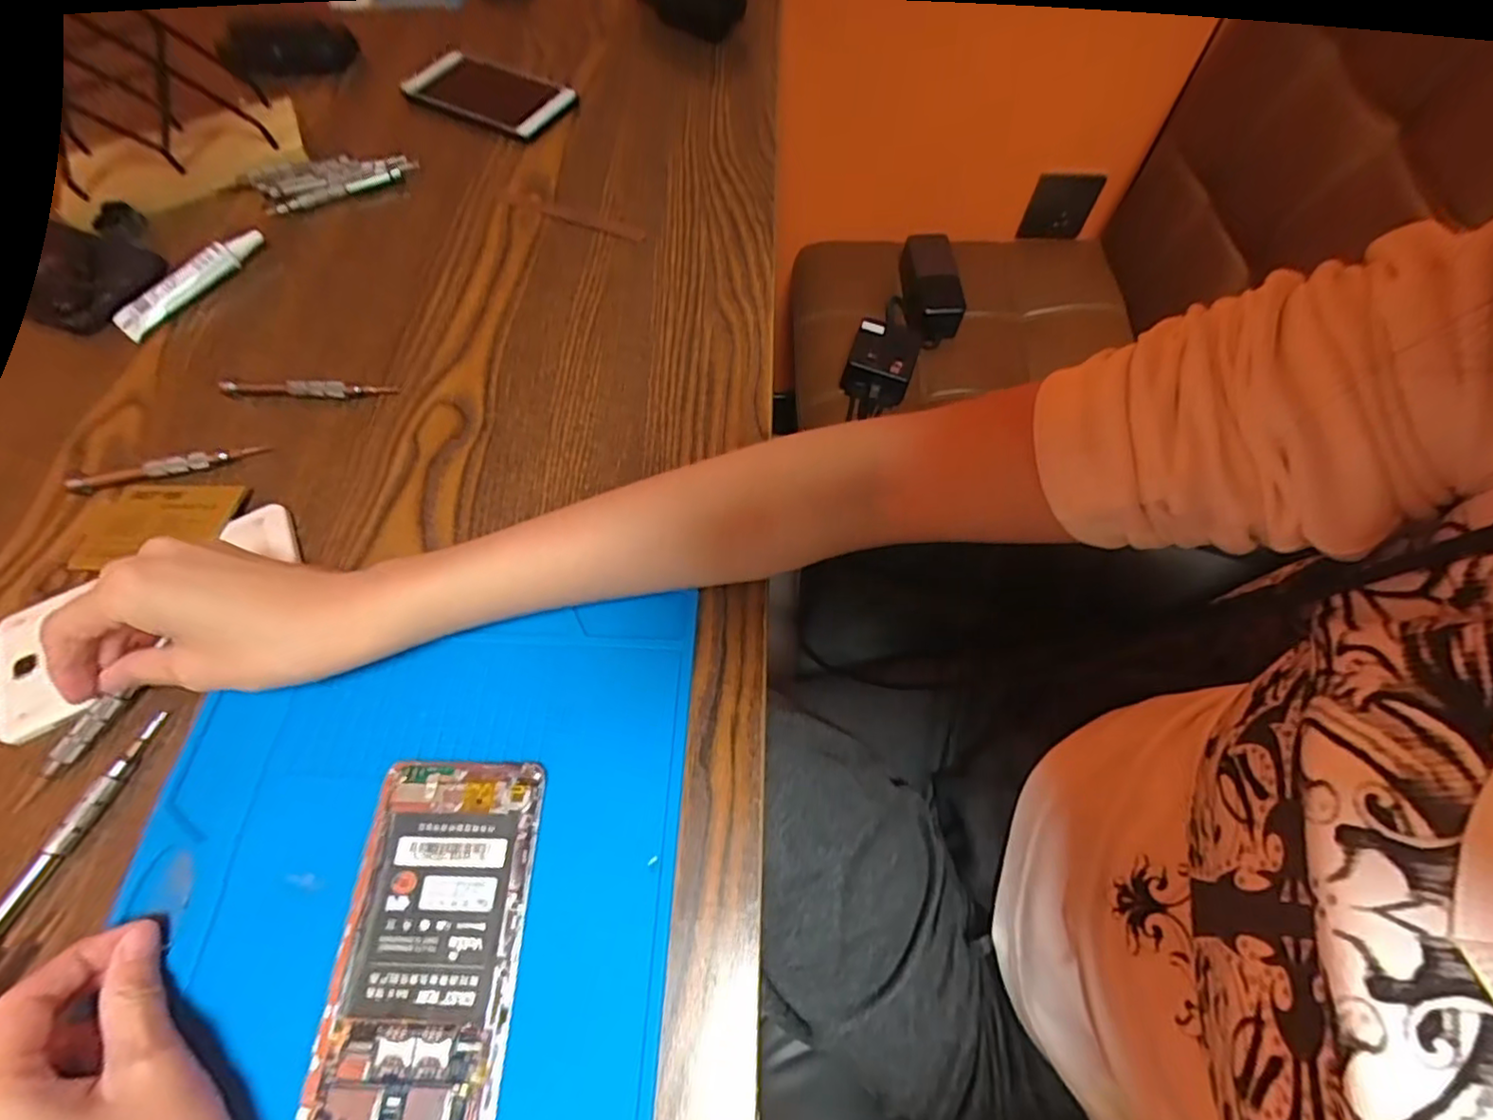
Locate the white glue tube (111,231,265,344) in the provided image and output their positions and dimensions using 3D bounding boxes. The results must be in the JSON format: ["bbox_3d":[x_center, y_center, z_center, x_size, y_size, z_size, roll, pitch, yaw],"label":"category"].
[{"bbox_3d":[-0.373,-0.188,0.433,0.014,0.019,0.105,38,71,19],"label":"white glue tube"}]

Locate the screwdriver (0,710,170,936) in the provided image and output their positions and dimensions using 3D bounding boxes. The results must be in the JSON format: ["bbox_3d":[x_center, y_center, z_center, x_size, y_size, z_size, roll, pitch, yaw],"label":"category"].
[{"bbox_3d":[-0.291,0.115,0.278,0.009,0.011,0.103,16,65,10],"label":"screwdriver"}]

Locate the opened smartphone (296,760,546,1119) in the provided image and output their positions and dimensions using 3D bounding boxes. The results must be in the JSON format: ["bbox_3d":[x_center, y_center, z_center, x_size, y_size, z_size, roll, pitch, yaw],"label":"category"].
[{"bbox_3d":[-0.125,0.153,0.252,0.070,0.008,0.140,0,64,2],"label":"opened smartphone"}]

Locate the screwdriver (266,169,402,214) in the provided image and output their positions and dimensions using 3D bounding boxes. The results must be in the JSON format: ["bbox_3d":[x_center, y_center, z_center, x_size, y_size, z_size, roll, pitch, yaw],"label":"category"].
[{"bbox_3d":[-0.304,-0.271,0.475,0.096,0.010,0.014,-25,65,-10],"label":"screwdriver"}]

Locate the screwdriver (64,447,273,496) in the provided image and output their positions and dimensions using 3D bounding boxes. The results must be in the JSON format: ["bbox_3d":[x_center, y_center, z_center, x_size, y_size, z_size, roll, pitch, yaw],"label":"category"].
[{"bbox_3d":[-0.330,-0.052,0.363,0.109,0.007,0.013,-10,64,-3],"label":"screwdriver"}]

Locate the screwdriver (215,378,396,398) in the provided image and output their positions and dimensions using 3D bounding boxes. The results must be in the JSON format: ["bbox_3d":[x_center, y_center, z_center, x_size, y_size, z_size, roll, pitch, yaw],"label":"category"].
[{"bbox_3d":[-0.265,-0.103,0.386,0.104,0.012,0.011,2,64,3],"label":"screwdriver"}]

